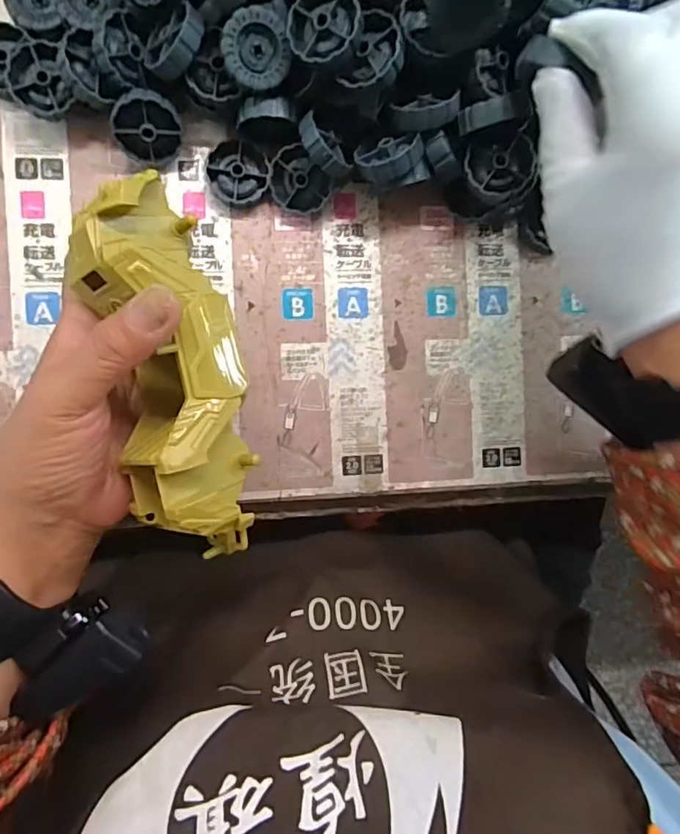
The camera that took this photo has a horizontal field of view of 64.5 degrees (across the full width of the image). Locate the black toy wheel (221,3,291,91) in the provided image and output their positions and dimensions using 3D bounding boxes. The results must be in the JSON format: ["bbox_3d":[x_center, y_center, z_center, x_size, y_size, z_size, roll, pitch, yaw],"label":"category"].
[{"bbox_3d":[-0.046,-0.200,0.294,0.037,0.012,0.037,-5,114,-11],"label":"black toy wheel"}]

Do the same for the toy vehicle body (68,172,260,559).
[{"bbox_3d":[-0.077,-0.020,0.250,0.062,0.050,0.163,-12,96,-5],"label":"toy vehicle body"}]

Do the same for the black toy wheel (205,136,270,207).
[{"bbox_3d":[-0.063,-0.152,0.337,0.036,0.012,0.039,0,92,-6],"label":"black toy wheel"}]

